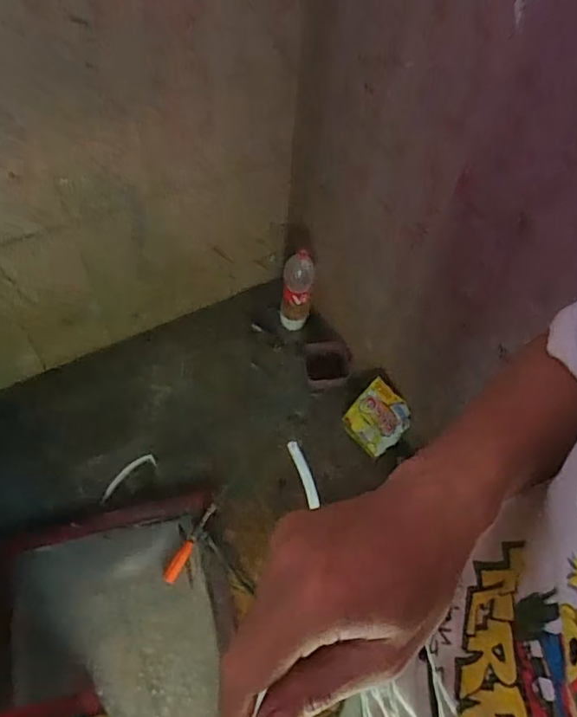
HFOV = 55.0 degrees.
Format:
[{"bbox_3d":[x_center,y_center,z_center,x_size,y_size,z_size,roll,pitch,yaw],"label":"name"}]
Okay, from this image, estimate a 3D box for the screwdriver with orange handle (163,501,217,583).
[{"bbox_3d":[-0.238,0.445,1.351,0.030,0.021,0.208,25,58,12],"label":"screwdriver with orange handle"}]

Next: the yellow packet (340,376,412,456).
[{"bbox_3d":[0.236,0.165,1.479,0.147,0.197,0.020,45,34,10],"label":"yellow packet"}]

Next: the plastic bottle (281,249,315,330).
[{"bbox_3d":[0.024,-0.182,1.582,0.086,0.289,0.070,8,56,1],"label":"plastic bottle"}]

